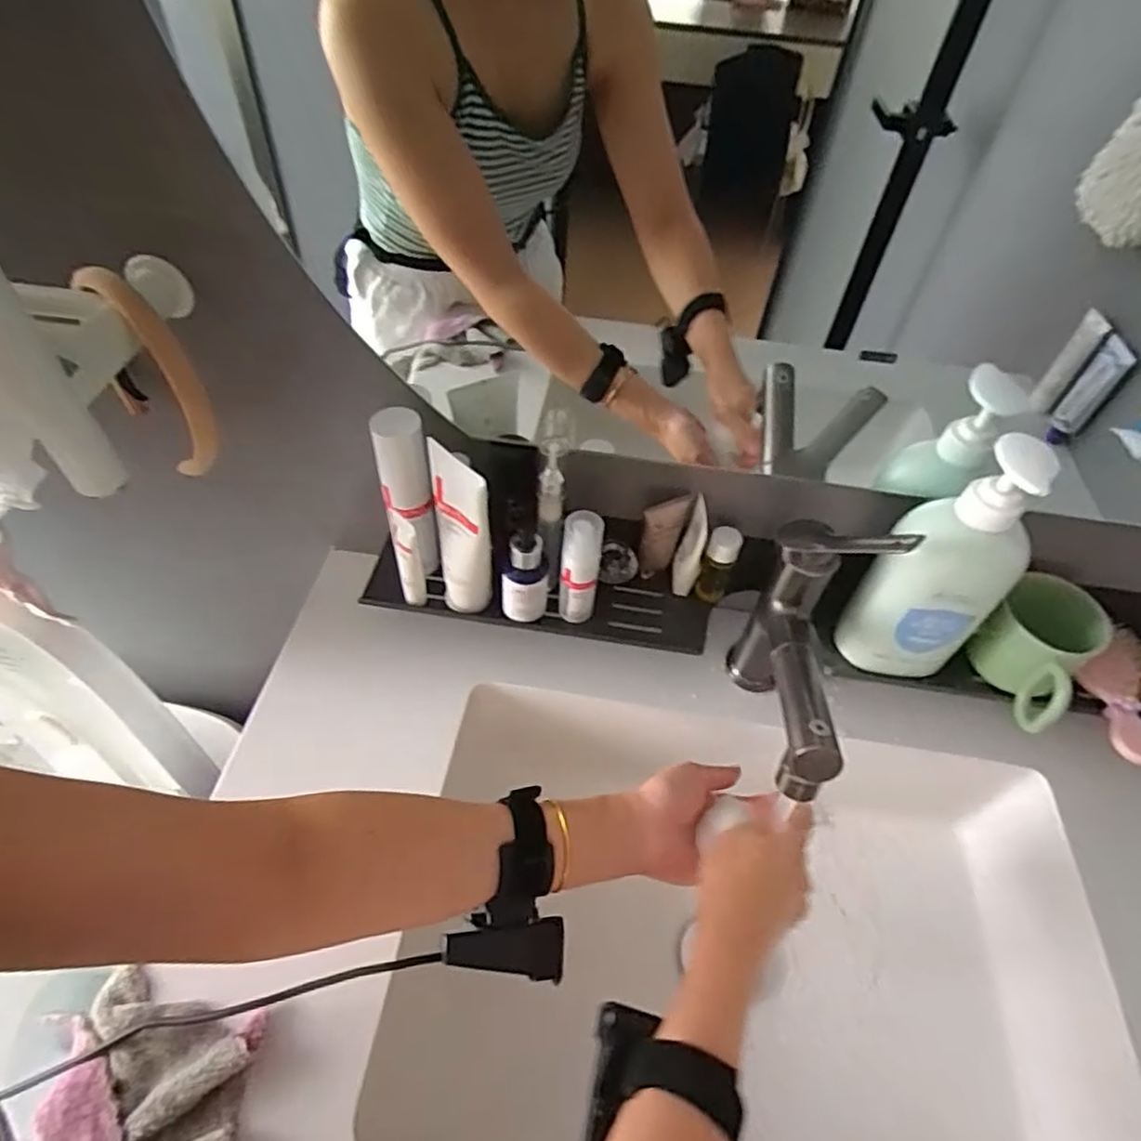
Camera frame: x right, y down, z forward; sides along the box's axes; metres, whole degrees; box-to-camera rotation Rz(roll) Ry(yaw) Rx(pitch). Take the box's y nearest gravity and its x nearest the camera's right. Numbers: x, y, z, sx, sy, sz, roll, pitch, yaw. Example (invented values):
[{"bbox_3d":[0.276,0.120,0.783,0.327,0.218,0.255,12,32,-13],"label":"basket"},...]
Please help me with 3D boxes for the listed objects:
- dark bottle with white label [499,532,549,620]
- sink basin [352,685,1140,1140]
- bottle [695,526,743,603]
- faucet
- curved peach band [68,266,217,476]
[{"bbox_3d":[-0.037,0.006,0.548,0.037,0.082,0.028,0,52,-4],"label":"dark bottle with white label"},{"bbox_3d":[0.146,0.306,0.555,0.515,0.139,0.324,8,52,2],"label":"sink basin"},{"bbox_3d":[0.126,-0.003,0.581,0.026,0.070,0.028,2,52,-3],"label":"bottle"},{"bbox_3d":[0.161,0.078,0.503,0.073,0.218,0.188,20,54,11],"label":"faucet"},{"bbox_3d":[-0.298,-0.137,0.494,0.077,0.154,0.028,37,59,22],"label":"curved peach band"}]

